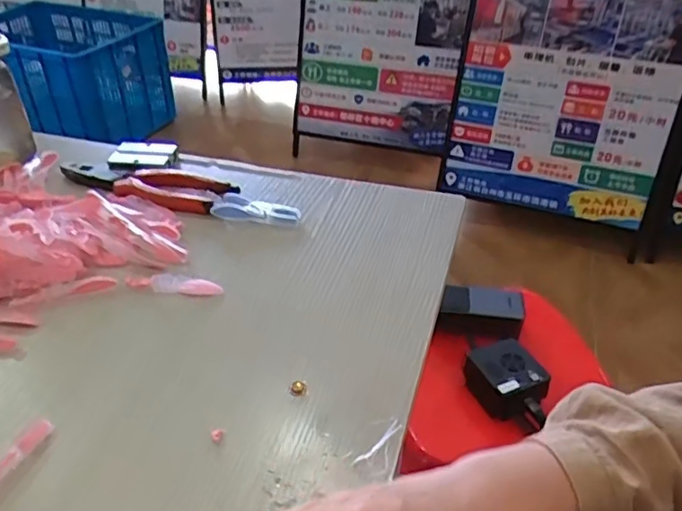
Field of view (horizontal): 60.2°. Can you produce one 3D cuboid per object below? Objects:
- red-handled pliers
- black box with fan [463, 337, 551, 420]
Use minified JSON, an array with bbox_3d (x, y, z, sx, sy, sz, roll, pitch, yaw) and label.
[{"bbox_3d":[-0.196,-0.075,0.593,0.188,0.028,0.056,14,40,17],"label":"red-handled pliers"},{"bbox_3d":[0.199,0.151,0.718,0.074,0.057,0.081,-15,40,-19],"label":"black box with fan"}]

